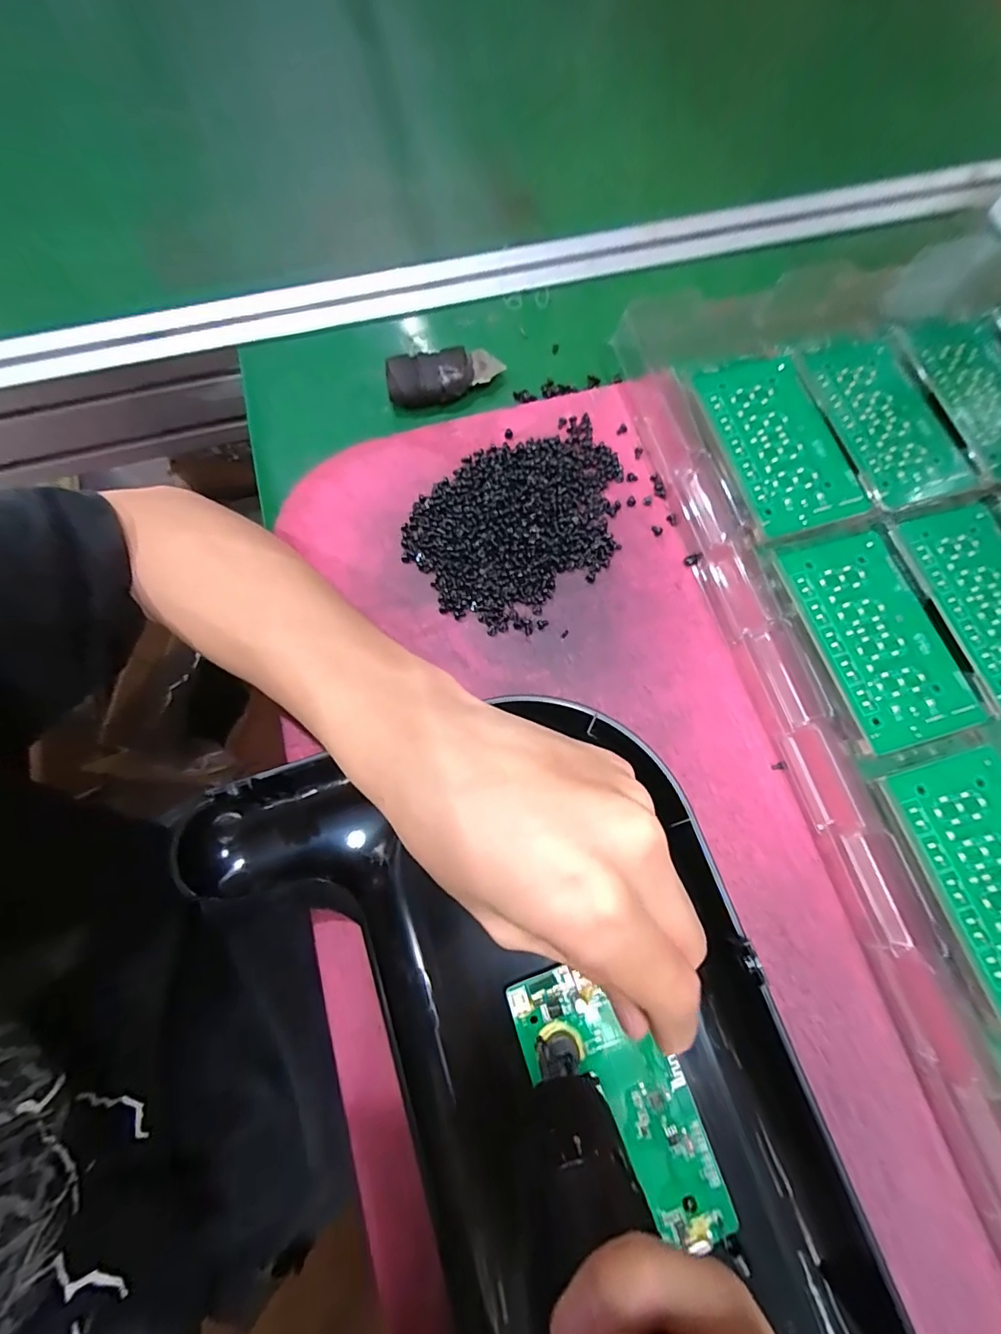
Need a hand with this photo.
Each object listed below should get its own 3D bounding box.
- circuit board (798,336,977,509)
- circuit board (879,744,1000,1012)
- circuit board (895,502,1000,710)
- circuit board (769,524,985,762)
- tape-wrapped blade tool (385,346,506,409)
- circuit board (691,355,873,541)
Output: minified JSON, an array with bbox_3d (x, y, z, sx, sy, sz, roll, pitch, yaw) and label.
[{"bbox_3d":[0.217,-0.142,0.288,0.064,0.004,0.108,-13,74,-6],"label":"circuit board"},{"bbox_3d":[0.218,0.092,0.218,0.058,0.004,0.106,-17,73,-6],"label":"circuit board"},{"bbox_3d":[0.252,-0.033,0.258,0.061,0.008,0.105,-15,77,-6],"label":"circuit board"},{"bbox_3d":[0.185,-0.017,0.249,0.061,0.004,0.106,-15,73,-5],"label":"circuit board"},{"bbox_3d":[-0.035,-0.181,0.316,0.069,0.021,0.030,-7,76,-4],"label":"tape-wrapped blade tool"},{"bbox_3d":[0.152,-0.125,0.278,0.057,0.004,0.109,-16,75,-1],"label":"circuit board"}]

